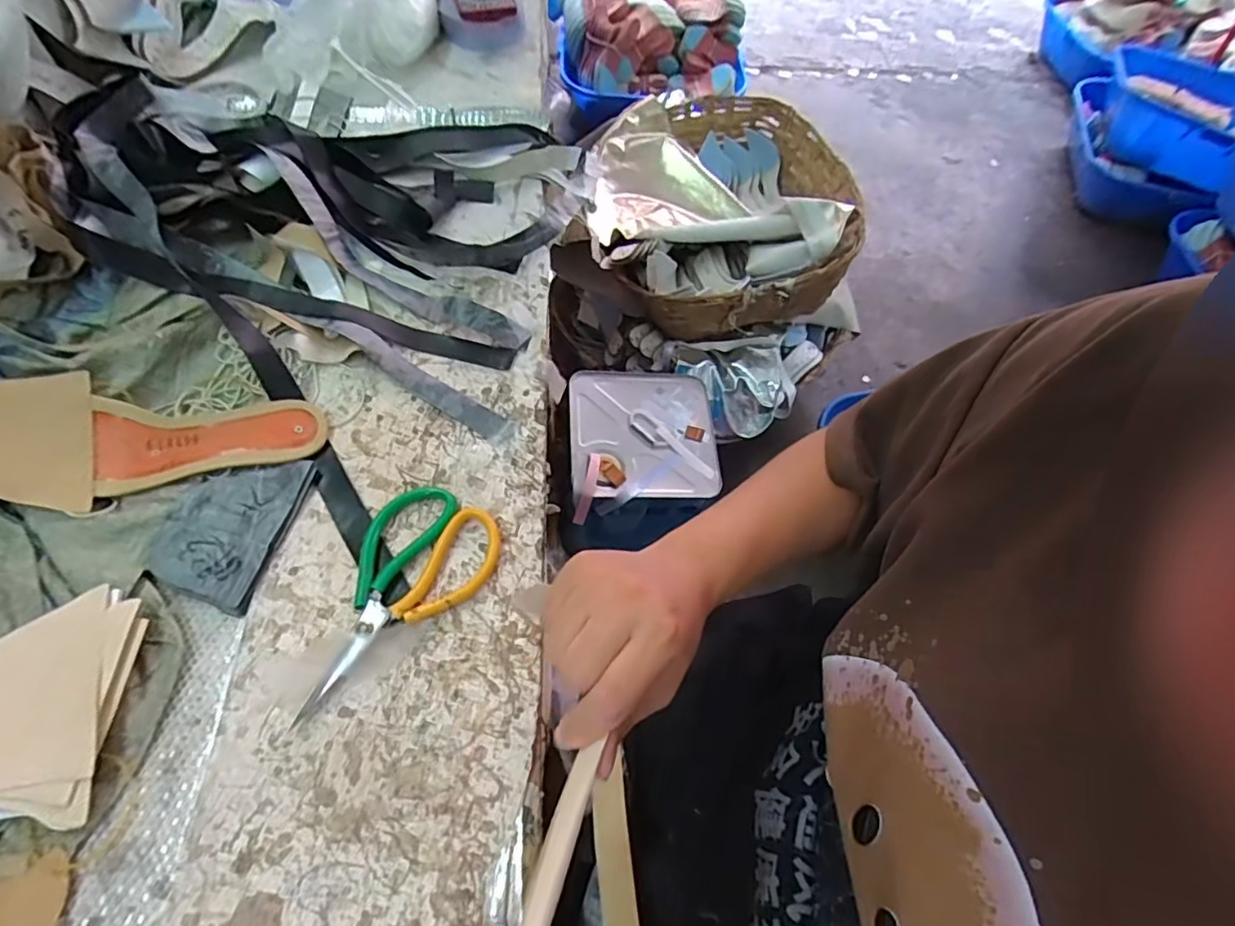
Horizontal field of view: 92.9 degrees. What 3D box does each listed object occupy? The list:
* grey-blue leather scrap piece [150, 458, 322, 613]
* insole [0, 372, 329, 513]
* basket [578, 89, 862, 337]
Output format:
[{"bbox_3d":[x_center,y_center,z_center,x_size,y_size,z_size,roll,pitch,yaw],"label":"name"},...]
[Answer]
[{"bbox_3d":[-0.306,0.048,0.462,0.085,0.011,0.122,11,60,2],"label":"grey-blue leather scrap piece"},{"bbox_3d":[-0.372,-0.022,0.472,0.239,0.032,0.105,-1,60,-19],"label":"insole"},{"bbox_3d":[0.212,-0.559,1.275,0.536,0.216,0.650,-5,61,-7],"label":"basket"}]

